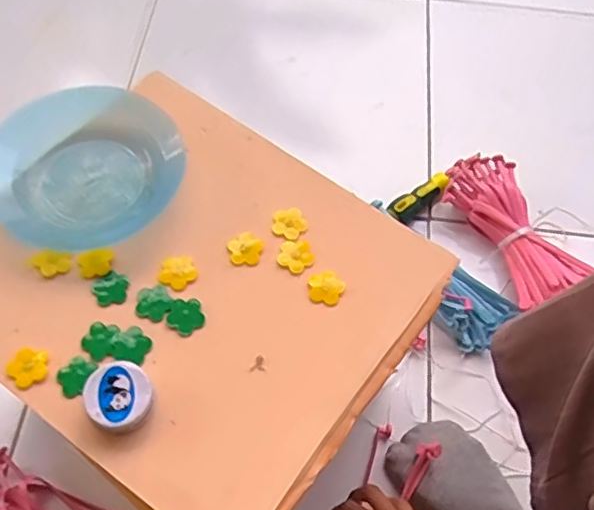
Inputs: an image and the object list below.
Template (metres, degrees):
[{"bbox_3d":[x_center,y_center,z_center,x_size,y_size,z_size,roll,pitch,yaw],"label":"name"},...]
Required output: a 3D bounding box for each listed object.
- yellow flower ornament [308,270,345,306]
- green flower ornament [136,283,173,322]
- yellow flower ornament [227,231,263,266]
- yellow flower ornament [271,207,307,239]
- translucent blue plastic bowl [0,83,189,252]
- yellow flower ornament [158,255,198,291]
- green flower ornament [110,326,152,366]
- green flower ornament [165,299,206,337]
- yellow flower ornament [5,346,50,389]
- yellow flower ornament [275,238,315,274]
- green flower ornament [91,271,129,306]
[{"bbox_3d":[0.020,0.021,0.388,0.023,0.004,0.022,1,62,-3],"label":"yellow flower ornament"},{"bbox_3d":[-0.091,0.029,0.380,0.022,0.004,0.024,1,62,-3],"label":"green flower ornament"},{"bbox_3d":[-0.035,-0.005,0.403,0.023,0.004,0.024,1,62,-3],"label":"yellow flower ornament"},{"bbox_3d":[-0.005,-0.023,0.414,0.024,0.004,0.023,1,62,-3],"label":"yellow flower ornament"},{"bbox_3d":[-0.142,-0.062,0.407,0.128,0.032,0.106,-23,66,-15],"label":"translucent blue plastic bowl"},{"bbox_3d":[-0.077,0.011,0.390,0.024,0.004,0.023,1,62,-3],"label":"yellow flower ornament"},{"bbox_3d":[-0.102,0.056,0.366,0.023,0.004,0.022,1,62,-3],"label":"green flower ornament"},{"bbox_3d":[-0.071,0.039,0.376,0.024,0.004,0.023,1,62,-3],"label":"green flower ornament"},{"bbox_3d":[-0.159,0.066,0.355,0.021,0.006,0.023,38,67,16],"label":"yellow flower ornament"},{"bbox_3d":[0.000,-0.001,0.399,0.023,0.004,0.023,31,65,12],"label":"yellow flower ornament"},{"bbox_3d":[-0.120,0.022,0.387,0.023,0.004,0.022,1,62,-3],"label":"green flower ornament"}]

